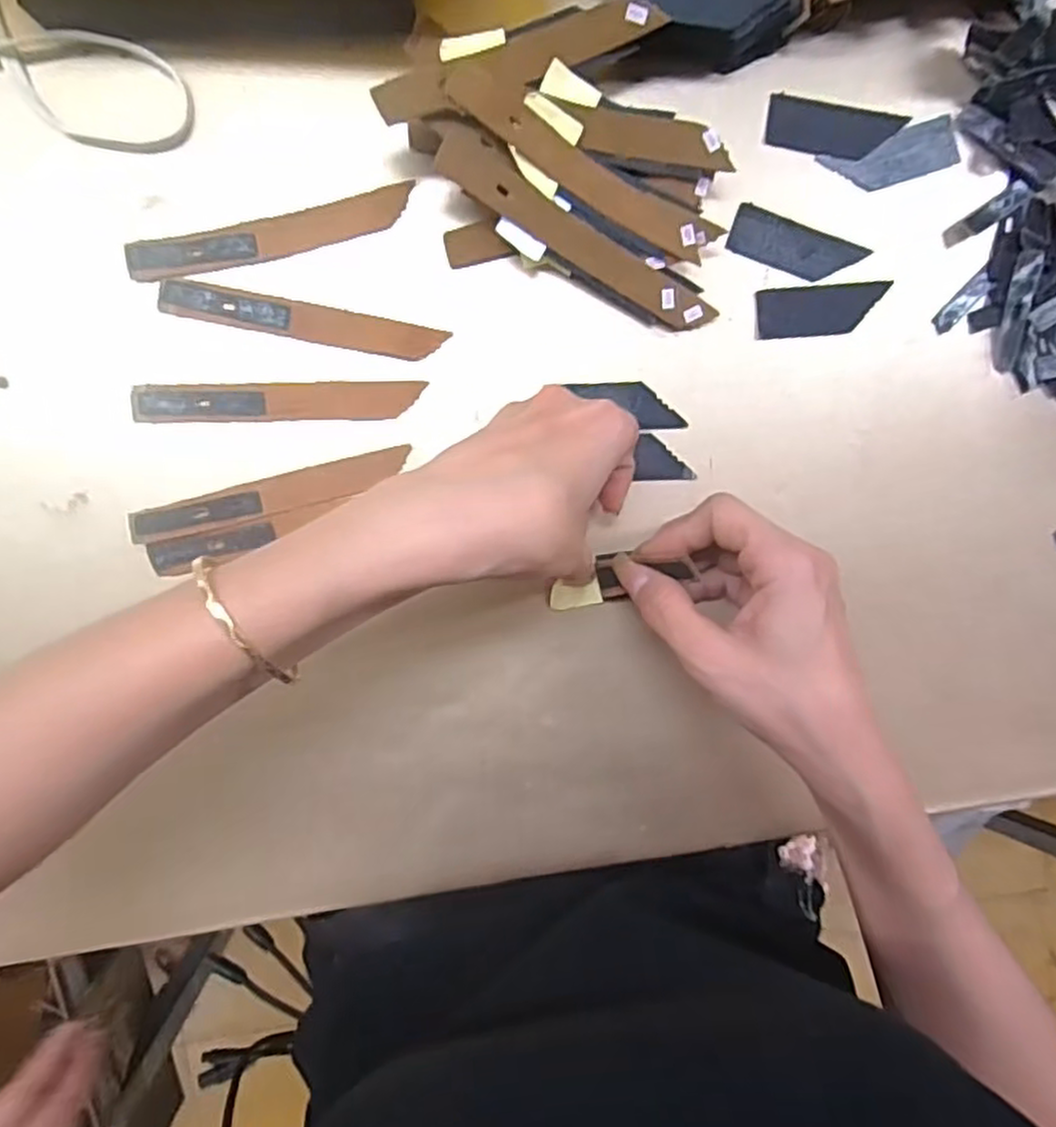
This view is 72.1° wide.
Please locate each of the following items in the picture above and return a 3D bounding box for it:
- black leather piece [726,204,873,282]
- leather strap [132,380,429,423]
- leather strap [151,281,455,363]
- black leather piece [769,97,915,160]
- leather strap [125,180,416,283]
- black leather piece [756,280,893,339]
[{"bbox_3d":[0.126,-0.147,0.338,0.062,0.004,0.023,19,94,-7],"label":"black leather piece"},{"bbox_3d":[-0.111,-0.073,0.326,0.124,0.005,0.017,-3,97,-5],"label":"leather strap"},{"bbox_3d":[-0.099,-0.107,0.323,0.121,0.004,0.015,9,95,-7],"label":"leather strap"},{"bbox_3d":[0.143,-0.201,0.337,0.066,0.006,0.024,3,92,-10],"label":"black leather piece"},{"bbox_3d":[-0.111,-0.144,0.318,0.123,0.004,0.019,-16,97,-6],"label":"leather strap"},{"bbox_3d":[0.140,-0.120,0.343,0.063,0.004,0.022,-6,97,-5],"label":"black leather piece"}]

